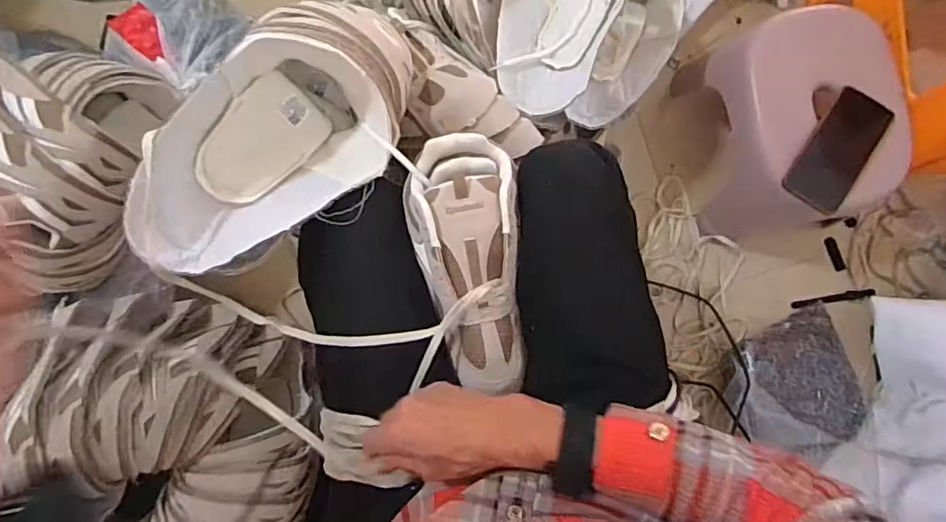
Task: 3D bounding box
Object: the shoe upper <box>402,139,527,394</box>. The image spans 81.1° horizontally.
[{"bbox_3d":[0.000,0.003,0.522,0.103,0.048,0.249,-10,89,-2],"label":"shoe upper"}]

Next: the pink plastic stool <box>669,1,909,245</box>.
[{"bbox_3d":[0.449,-0.184,0.812,0.219,0.208,0.272,-10,86,-2],"label":"pink plastic stool"}]

